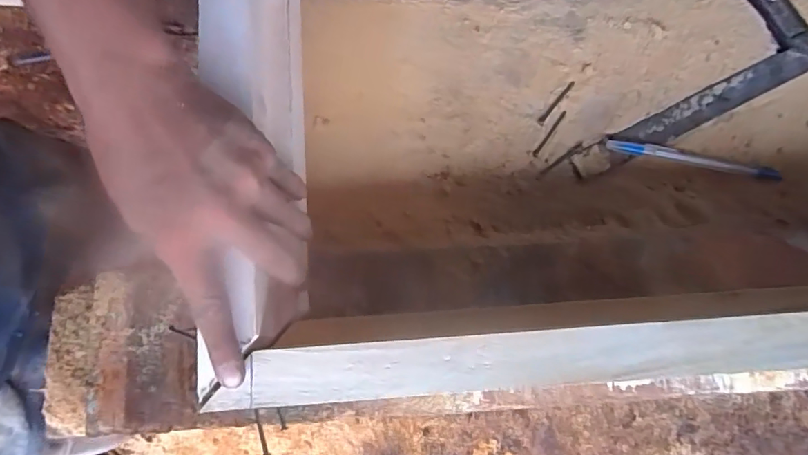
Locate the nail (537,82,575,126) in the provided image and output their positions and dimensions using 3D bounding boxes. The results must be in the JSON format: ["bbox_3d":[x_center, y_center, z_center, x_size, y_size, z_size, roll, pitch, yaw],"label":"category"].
[{"bbox_3d":[0.133,-0.109,0.431,0.006,0.004,0.050,38,79,7],"label":"nail"}]

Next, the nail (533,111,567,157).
[{"bbox_3d":[0.127,-0.081,0.427,0.005,0.004,0.050,37,79,7],"label":"nail"}]

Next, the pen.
[{"bbox_3d":[0.245,-0.057,0.417,0.145,0.004,0.011,11,80,1],"label":"pen"}]

